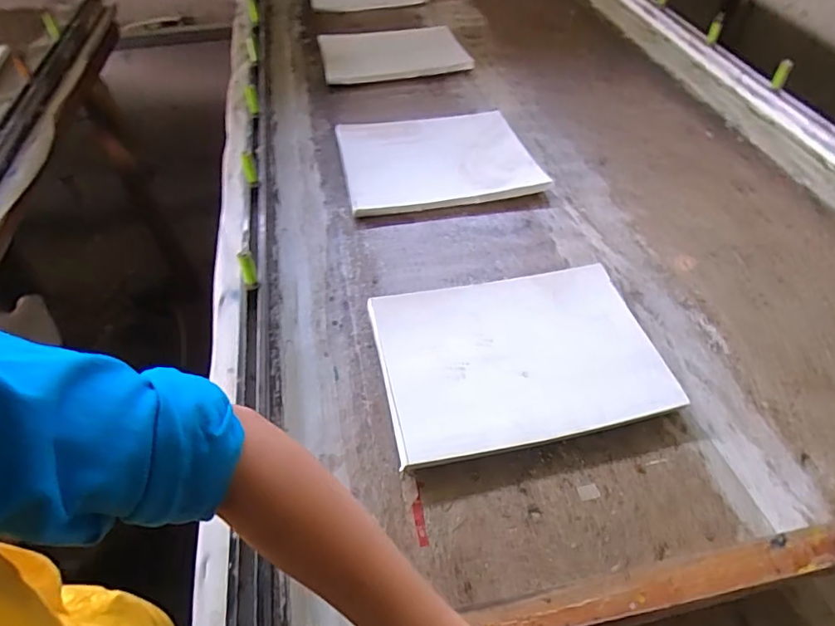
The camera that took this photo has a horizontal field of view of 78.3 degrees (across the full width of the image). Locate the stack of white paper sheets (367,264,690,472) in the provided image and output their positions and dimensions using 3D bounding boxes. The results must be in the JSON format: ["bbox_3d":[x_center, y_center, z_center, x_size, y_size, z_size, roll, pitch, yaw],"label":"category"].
[{"bbox_3d":[0.098,0.043,0.520,0.266,0.023,0.196,-9,49,-8],"label":"stack of white paper sheets"}]

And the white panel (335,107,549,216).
[{"bbox_3d":[0.026,-0.224,0.750,0.264,0.027,0.205,-9,49,-8],"label":"white panel"}]

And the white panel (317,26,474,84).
[{"bbox_3d":[-0.053,-0.526,1.023,0.274,0.026,0.243,-10,49,-7],"label":"white panel"}]

